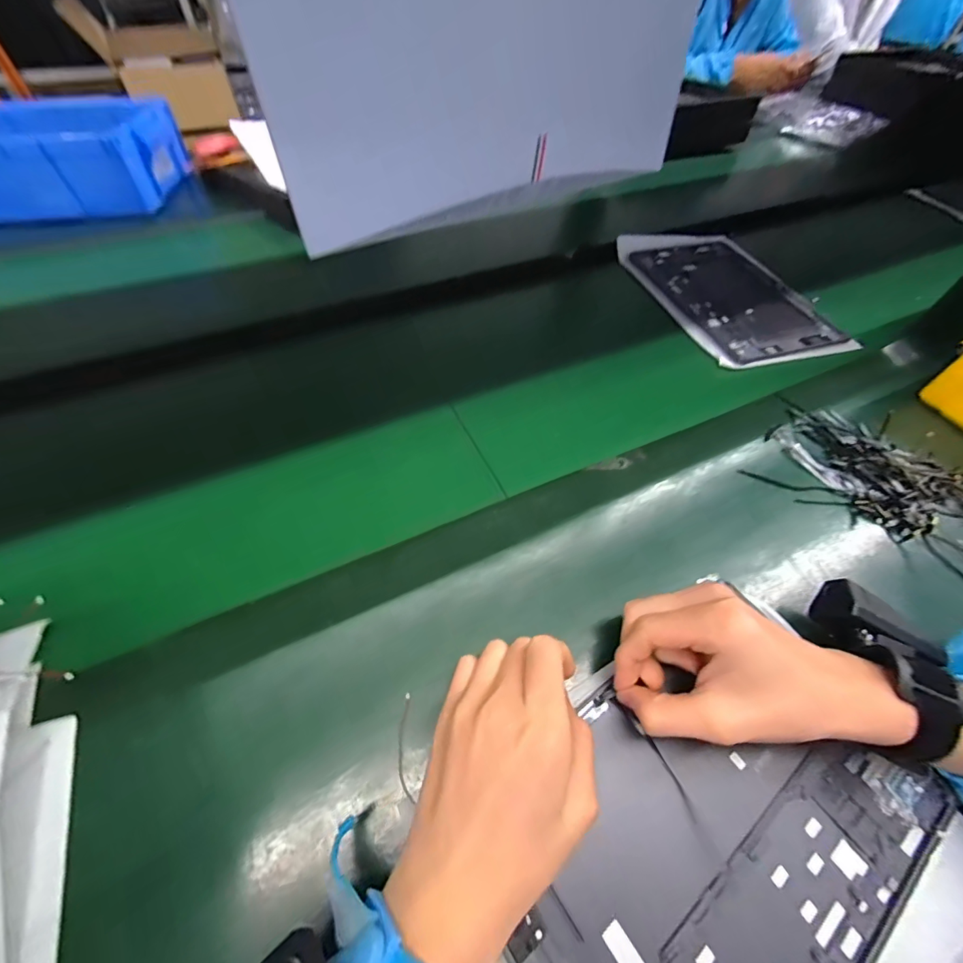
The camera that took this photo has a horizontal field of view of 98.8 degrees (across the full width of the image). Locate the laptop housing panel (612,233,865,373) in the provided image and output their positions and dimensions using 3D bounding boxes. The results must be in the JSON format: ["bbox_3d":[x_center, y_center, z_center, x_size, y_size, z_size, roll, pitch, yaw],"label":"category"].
[{"bbox_3d":[0.332,-0.257,0.550,0.191,0.021,0.276,-12,55,-11],"label":"laptop housing panel"}]

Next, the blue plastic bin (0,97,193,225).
[{"bbox_3d":[-0.687,-0.505,0.648,0.367,0.100,0.237,-3,53,-5],"label":"blue plastic bin"}]

